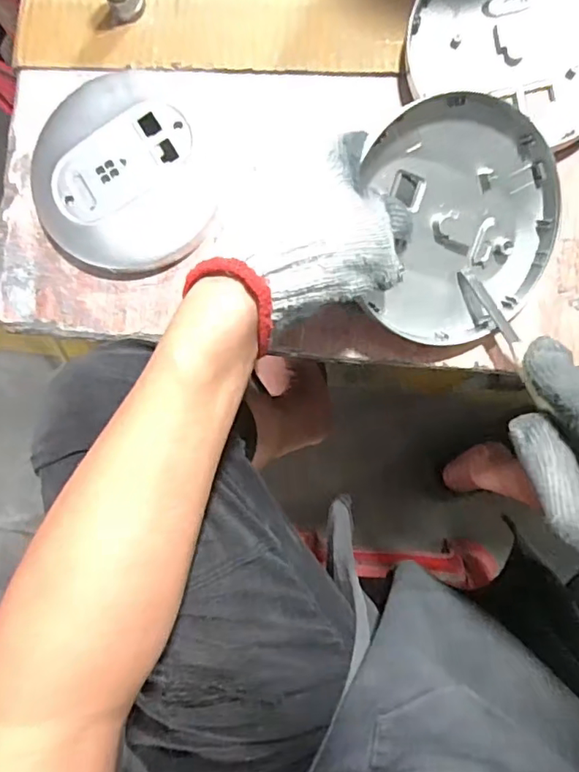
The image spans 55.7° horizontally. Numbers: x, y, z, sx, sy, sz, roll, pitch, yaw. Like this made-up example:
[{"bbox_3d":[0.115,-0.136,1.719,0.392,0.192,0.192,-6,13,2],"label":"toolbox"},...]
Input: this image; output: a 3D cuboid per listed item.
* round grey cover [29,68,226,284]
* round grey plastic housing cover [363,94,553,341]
[{"bbox_3d":[-0.109,-0.144,0.371,0.123,0.022,0.132,0,86,7],"label":"round grey cover"},{"bbox_3d":[0.104,-0.096,0.325,0.115,0.020,0.137,-9,108,-12],"label":"round grey plastic housing cover"}]

